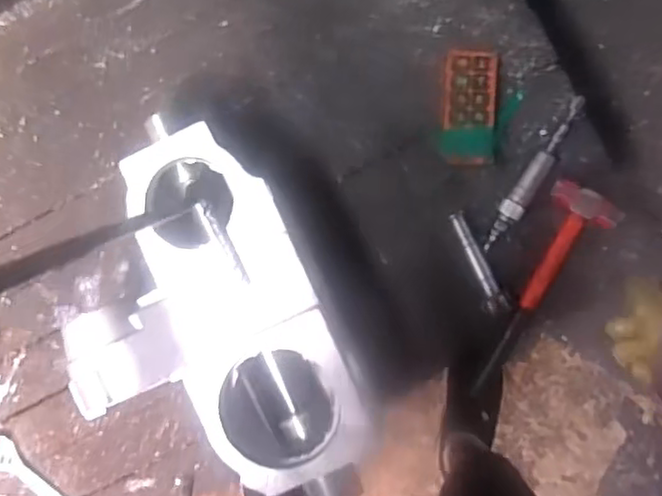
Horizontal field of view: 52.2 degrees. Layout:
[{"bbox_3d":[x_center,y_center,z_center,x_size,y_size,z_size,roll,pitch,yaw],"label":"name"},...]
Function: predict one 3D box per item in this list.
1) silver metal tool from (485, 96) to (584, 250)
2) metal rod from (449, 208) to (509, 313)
[{"bbox_3d":[0.283,-0.103,0.940,0.033,0.021,0.234,33,94,2],"label":"silver metal tool"},{"bbox_3d":[0.204,0.020,0.952,0.030,0.029,0.151,-19,81,-29],"label":"metal rod"}]

